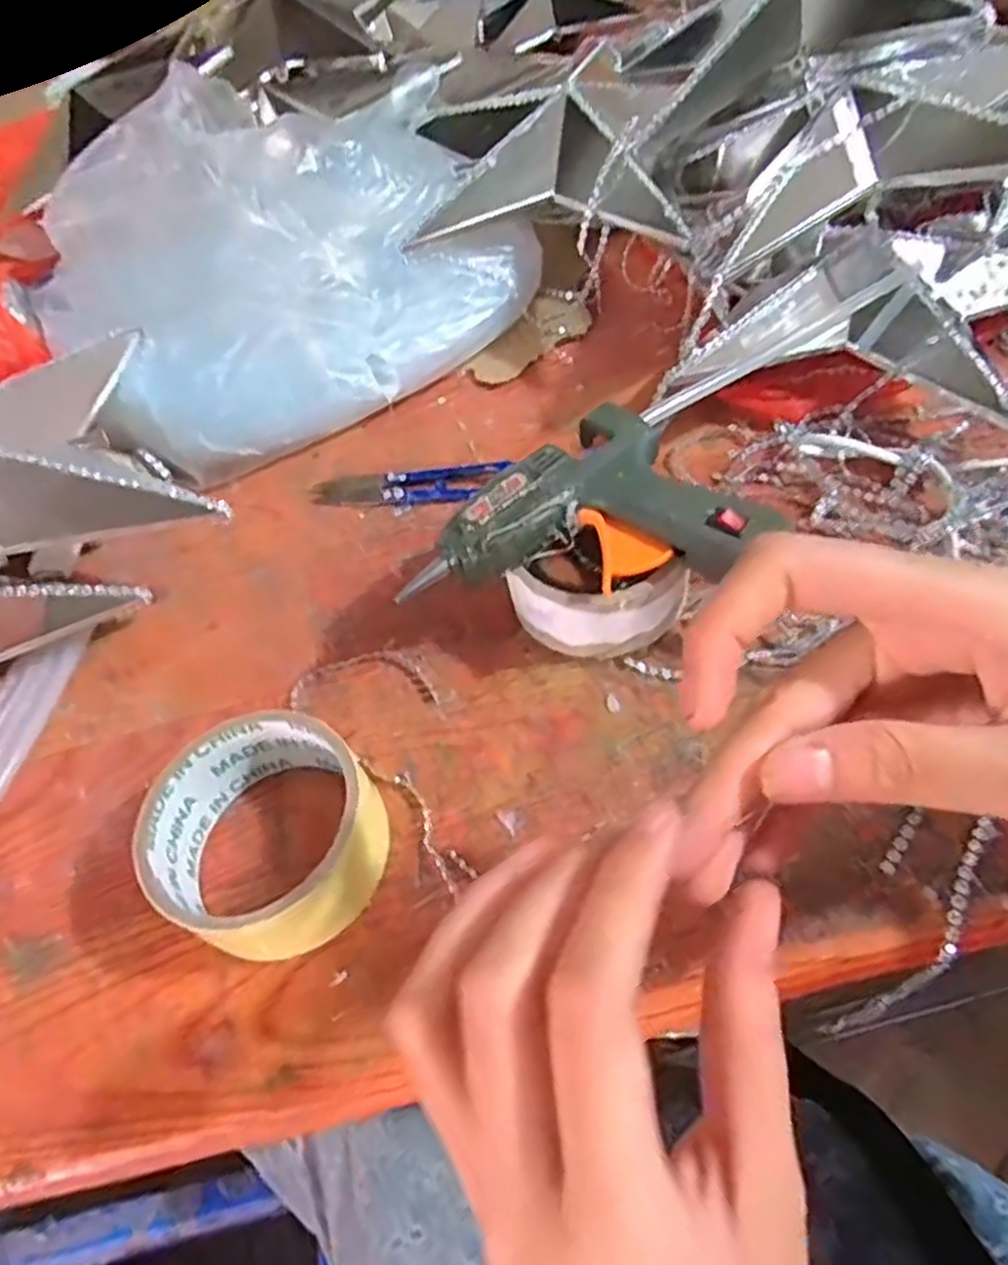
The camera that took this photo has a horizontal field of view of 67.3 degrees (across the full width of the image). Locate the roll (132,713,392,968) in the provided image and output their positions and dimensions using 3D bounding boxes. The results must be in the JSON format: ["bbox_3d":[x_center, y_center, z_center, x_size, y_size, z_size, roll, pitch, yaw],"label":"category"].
[{"bbox_3d":[-0.092,0.081,0.301,0.090,0.053,0.084,-4,55,6],"label":"roll"}]

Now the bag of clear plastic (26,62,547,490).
[{"bbox_3d":[-0.146,-0.241,0.474,0.293,0.117,0.229,-32,55,-12],"label":"bag of clear plastic"}]

